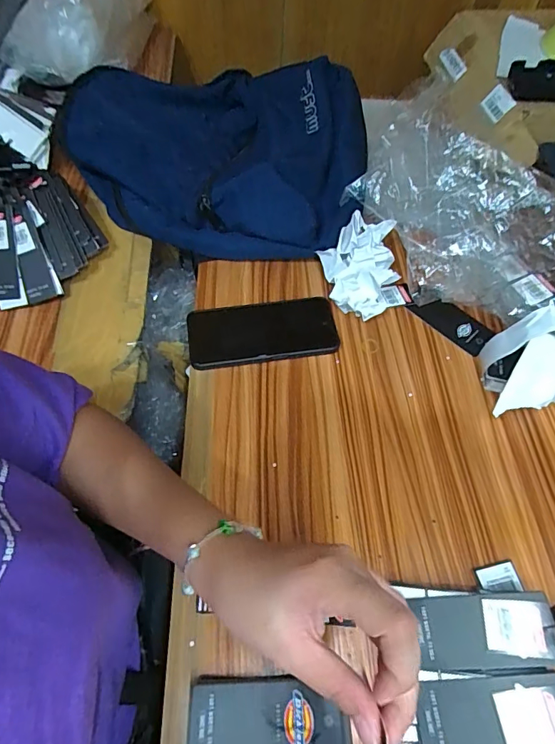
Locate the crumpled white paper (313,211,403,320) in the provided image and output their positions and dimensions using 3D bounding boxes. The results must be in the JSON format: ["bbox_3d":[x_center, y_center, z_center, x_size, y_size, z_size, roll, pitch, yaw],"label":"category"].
[{"bbox_3d":[0.099,-0.130,0.541,0.093,0.057,0.129,14,59,6],"label":"crumpled white paper"}]

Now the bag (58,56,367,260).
[{"bbox_3d":[-0.104,-0.313,0.610,0.438,0.108,0.315,5,58,1],"label":"bag"}]

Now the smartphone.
[{"bbox_3d":[-0.017,-0.046,0.507,0.167,0.017,0.076,-7,59,-7],"label":"smartphone"}]

